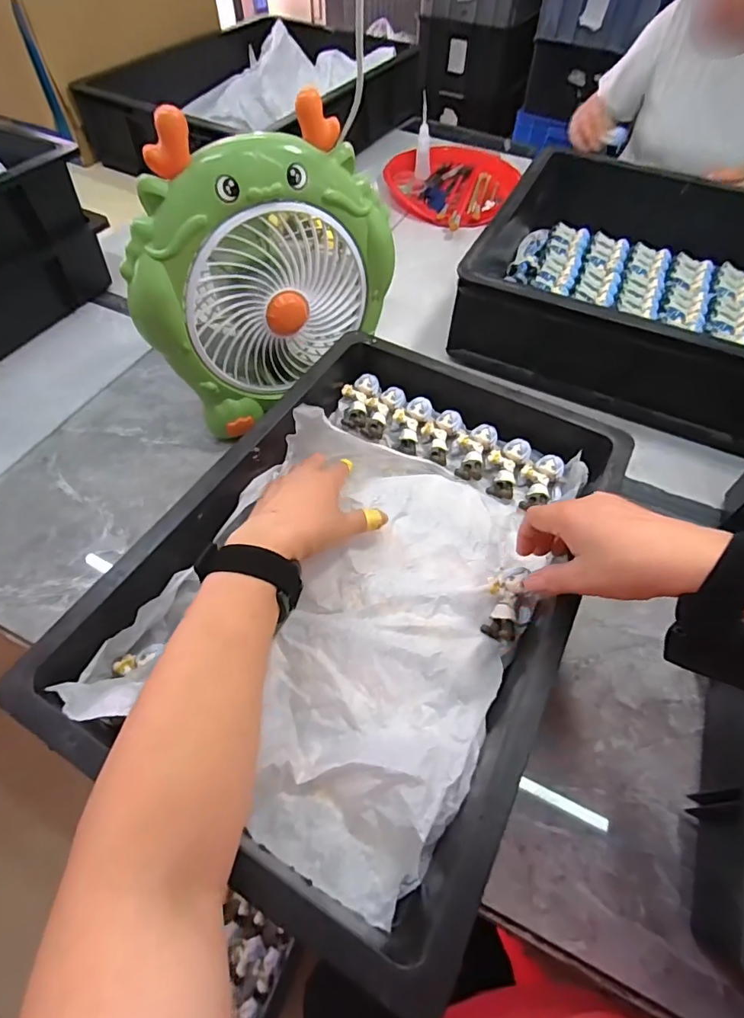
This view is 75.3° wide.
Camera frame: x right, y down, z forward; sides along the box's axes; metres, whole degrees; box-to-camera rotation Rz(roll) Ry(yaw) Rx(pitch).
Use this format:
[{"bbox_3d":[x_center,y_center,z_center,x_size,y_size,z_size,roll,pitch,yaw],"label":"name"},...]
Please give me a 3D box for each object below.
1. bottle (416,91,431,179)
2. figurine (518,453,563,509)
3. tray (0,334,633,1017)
[{"bbox_3d":[0.097,-0.690,0.897,0.031,0.130,0.032,-5,35,-5],"label":"bottle"},{"bbox_3d":[0.171,-0.028,0.485,0.038,0.027,0.052,8,56,4],"label":"figurine"},{"bbox_3d":[0.006,0.040,0.397,0.299,0.075,0.436,25,59,15],"label":"tray"}]

